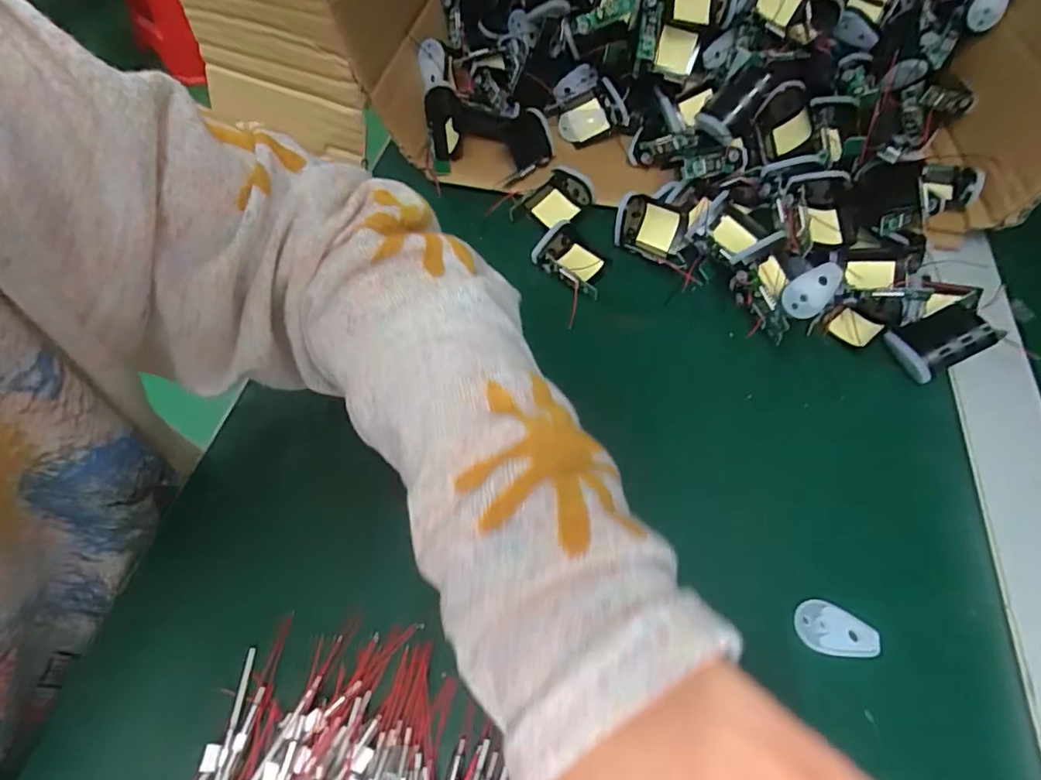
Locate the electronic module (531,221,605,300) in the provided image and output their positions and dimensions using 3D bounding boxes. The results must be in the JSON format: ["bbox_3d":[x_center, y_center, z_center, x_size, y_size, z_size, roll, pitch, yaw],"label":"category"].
[{"bbox_3d":[0.038,-0.086,0.372,0.048,0.017,0.038,35,62,19],"label":"electronic module"}]

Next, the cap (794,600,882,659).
[{"bbox_3d":[0.143,0.107,0.256,0.036,0.004,0.022,6,57,2],"label":"cap"}]

